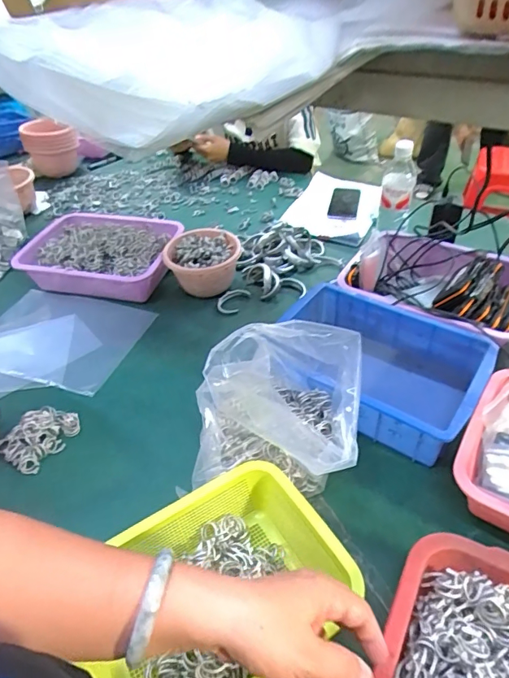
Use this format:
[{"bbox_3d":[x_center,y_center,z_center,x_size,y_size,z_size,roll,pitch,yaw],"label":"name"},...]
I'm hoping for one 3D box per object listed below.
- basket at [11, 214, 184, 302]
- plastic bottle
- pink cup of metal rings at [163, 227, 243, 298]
[{"bbox_3d":[-0.317,-0.178,0.961,0.313,0.087,0.225,8,44,12],"label":"basket"},{"bbox_3d":[0.279,-0.295,0.885,0.061,0.168,0.067,11,24,15],"label":"plastic bottle"},{"bbox_3d":[-0.101,-0.148,0.904,0.142,0.087,0.132,-2,43,2],"label":"pink cup of metal rings"}]

